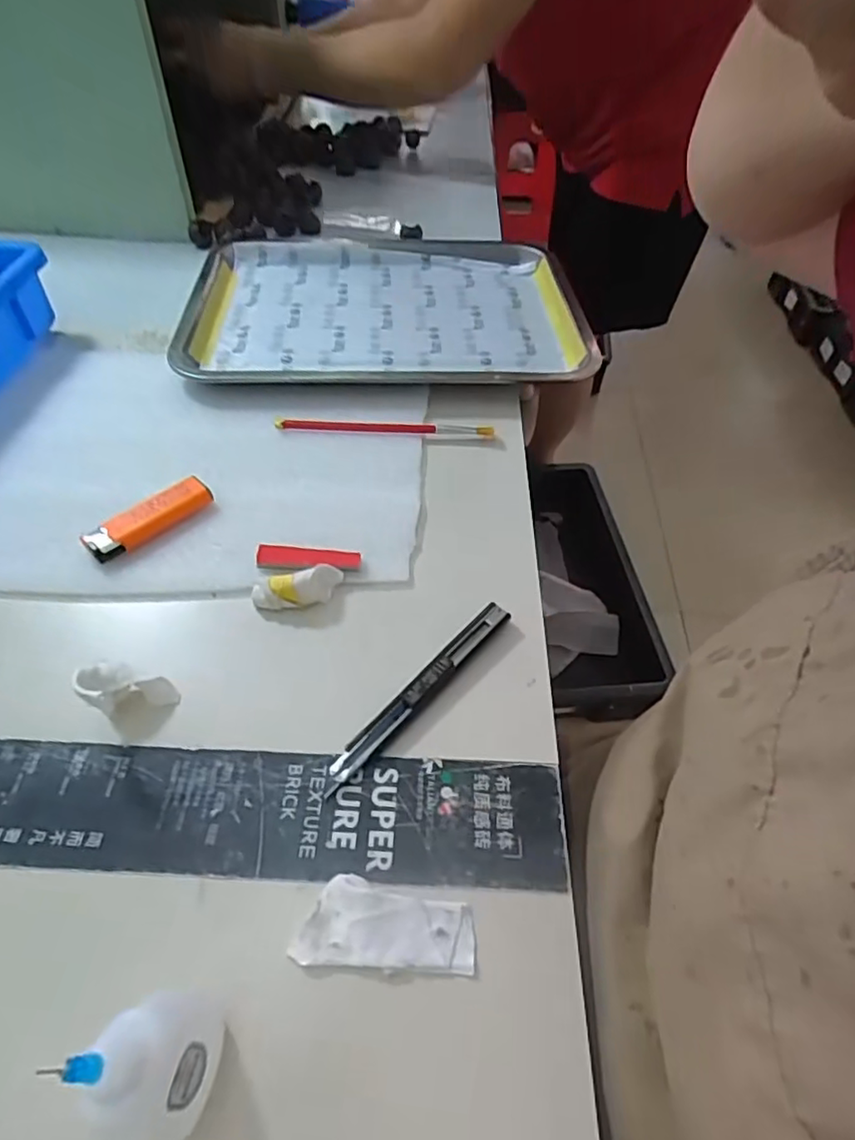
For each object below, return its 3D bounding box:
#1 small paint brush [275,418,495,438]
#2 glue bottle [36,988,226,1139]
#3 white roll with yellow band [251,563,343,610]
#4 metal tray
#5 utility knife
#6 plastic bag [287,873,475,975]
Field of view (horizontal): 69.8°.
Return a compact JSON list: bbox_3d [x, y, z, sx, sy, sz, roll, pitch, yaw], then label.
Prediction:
[{"bbox_3d":[-0.031,-0.109,0.464,0.163,0.008,0.013,2,51,-1],"label":"small paint brush"},{"bbox_3d":[-0.089,0.159,0.200,0.026,0.102,0.042,2,51,-1],"label":"glue bottle"},{"bbox_3d":[-0.077,0.009,0.366,0.053,0.018,0.019,-14,53,-13],"label":"white roll with yellow band"},{"bbox_3d":[-0.037,-0.241,0.565,0.343,0.029,0.257,-1,51,-3],"label":"metal tray"},{"bbox_3d":[-0.003,0.064,0.334,0.014,0.010,0.138,36,59,24],"label":"utility knife"},{"bbox_3d":[-0.017,0.152,0.264,0.075,0.010,0.032,4,51,1],"label":"plastic bag"}]

